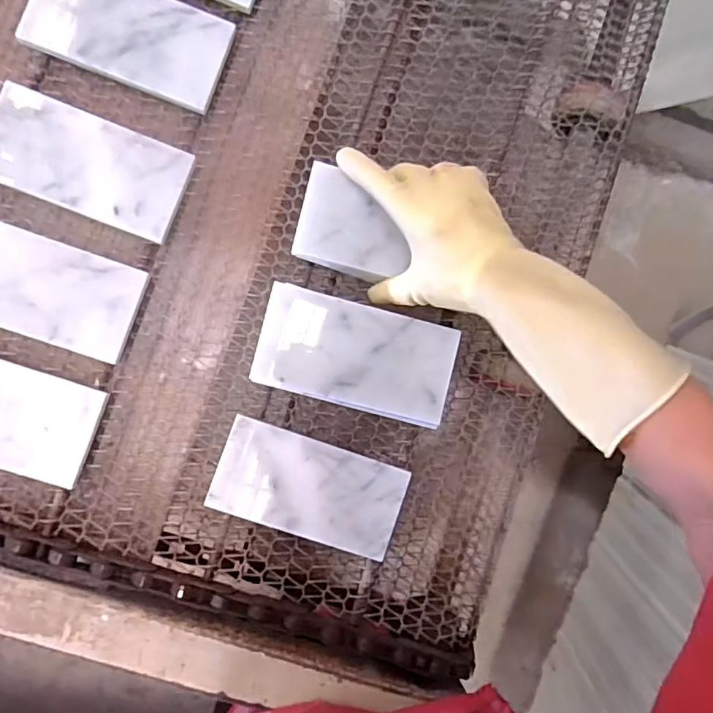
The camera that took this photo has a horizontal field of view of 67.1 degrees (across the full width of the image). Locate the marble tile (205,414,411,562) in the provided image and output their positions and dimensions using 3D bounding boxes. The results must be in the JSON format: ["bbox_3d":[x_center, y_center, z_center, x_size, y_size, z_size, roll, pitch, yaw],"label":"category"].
[{"bbox_3d":[-0.038,0.109,0.442,0.151,0.005,0.077,20,85,-8],"label":"marble tile"}]

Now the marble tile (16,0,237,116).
[{"bbox_3d":[-0.185,-0.263,0.437,0.154,0.011,0.078,19,93,-8],"label":"marble tile"}]

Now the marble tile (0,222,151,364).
[{"bbox_3d":[-0.250,-0.055,0.416,0.153,0.013,0.076,19,87,-9],"label":"marble tile"}]

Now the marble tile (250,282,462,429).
[{"bbox_3d":[0.002,0.000,0.422,0.152,0.016,0.079,15,86,-5],"label":"marble tile"}]

